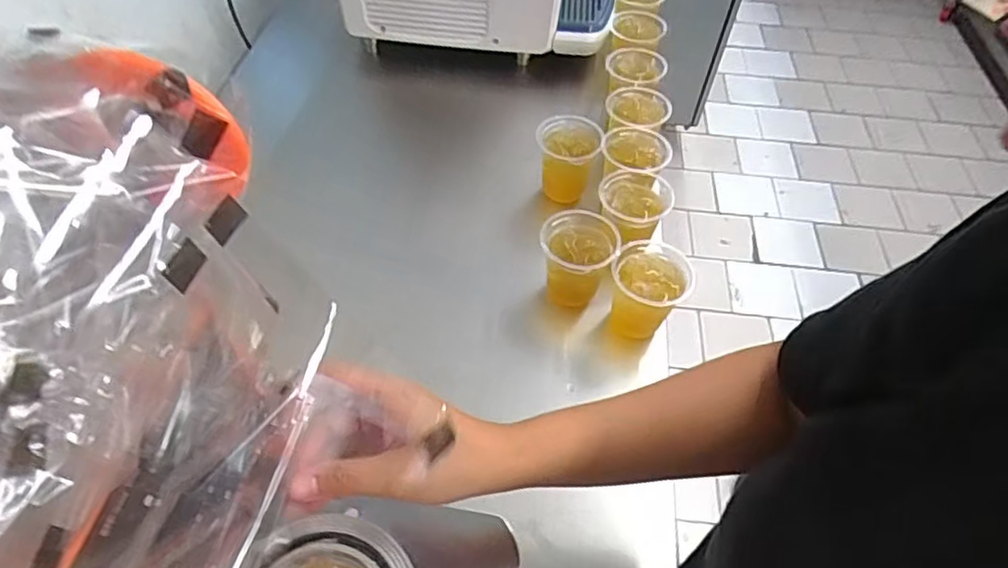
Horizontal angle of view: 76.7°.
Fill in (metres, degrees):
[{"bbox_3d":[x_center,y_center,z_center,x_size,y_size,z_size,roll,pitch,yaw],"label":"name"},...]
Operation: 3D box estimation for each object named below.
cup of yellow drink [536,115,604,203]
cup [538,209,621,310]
[{"bbox_3d":[0.085,-0.165,0.867,0.085,0.093,0.086,4,52,0],"label":"cup of yellow drink"},{"bbox_3d":[0.084,-0.026,0.751,0.085,0.088,0.091,1,52,-2],"label":"cup"}]

